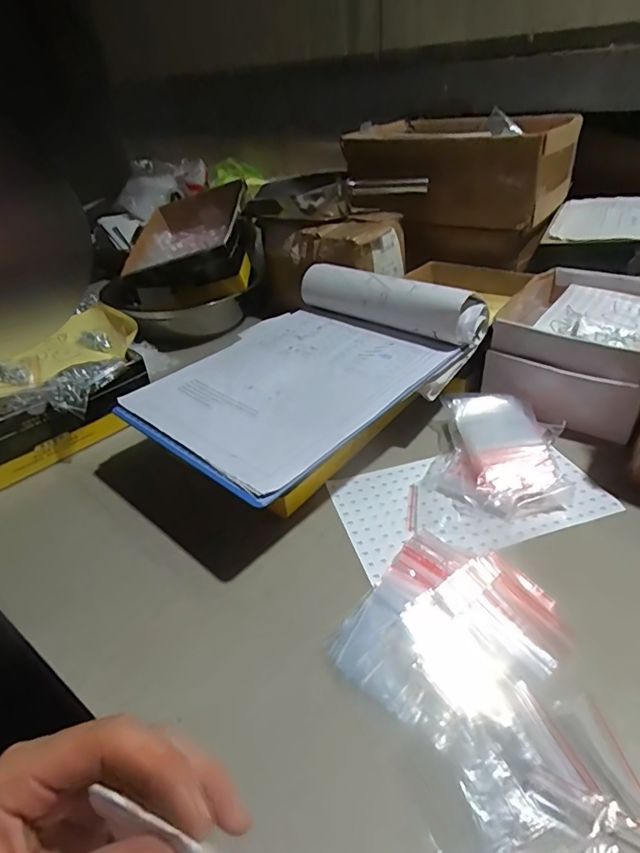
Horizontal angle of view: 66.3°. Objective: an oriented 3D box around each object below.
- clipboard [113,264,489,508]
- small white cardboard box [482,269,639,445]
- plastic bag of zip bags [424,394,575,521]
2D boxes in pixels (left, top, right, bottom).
[{"bbox_3d":[-0.021,-0.075,0.481,0.235,0.061,0.314,26,45,37],"label":"clipboard"},{"bbox_3d":[0.305,-0.103,0.575,0.150,0.085,0.269,18,40,29],"label":"small white cardboard box"},{"bbox_3d":[0.174,0.023,0.475,0.128,0.034,0.155,4,35,13],"label":"plastic bag of zip bags"}]

